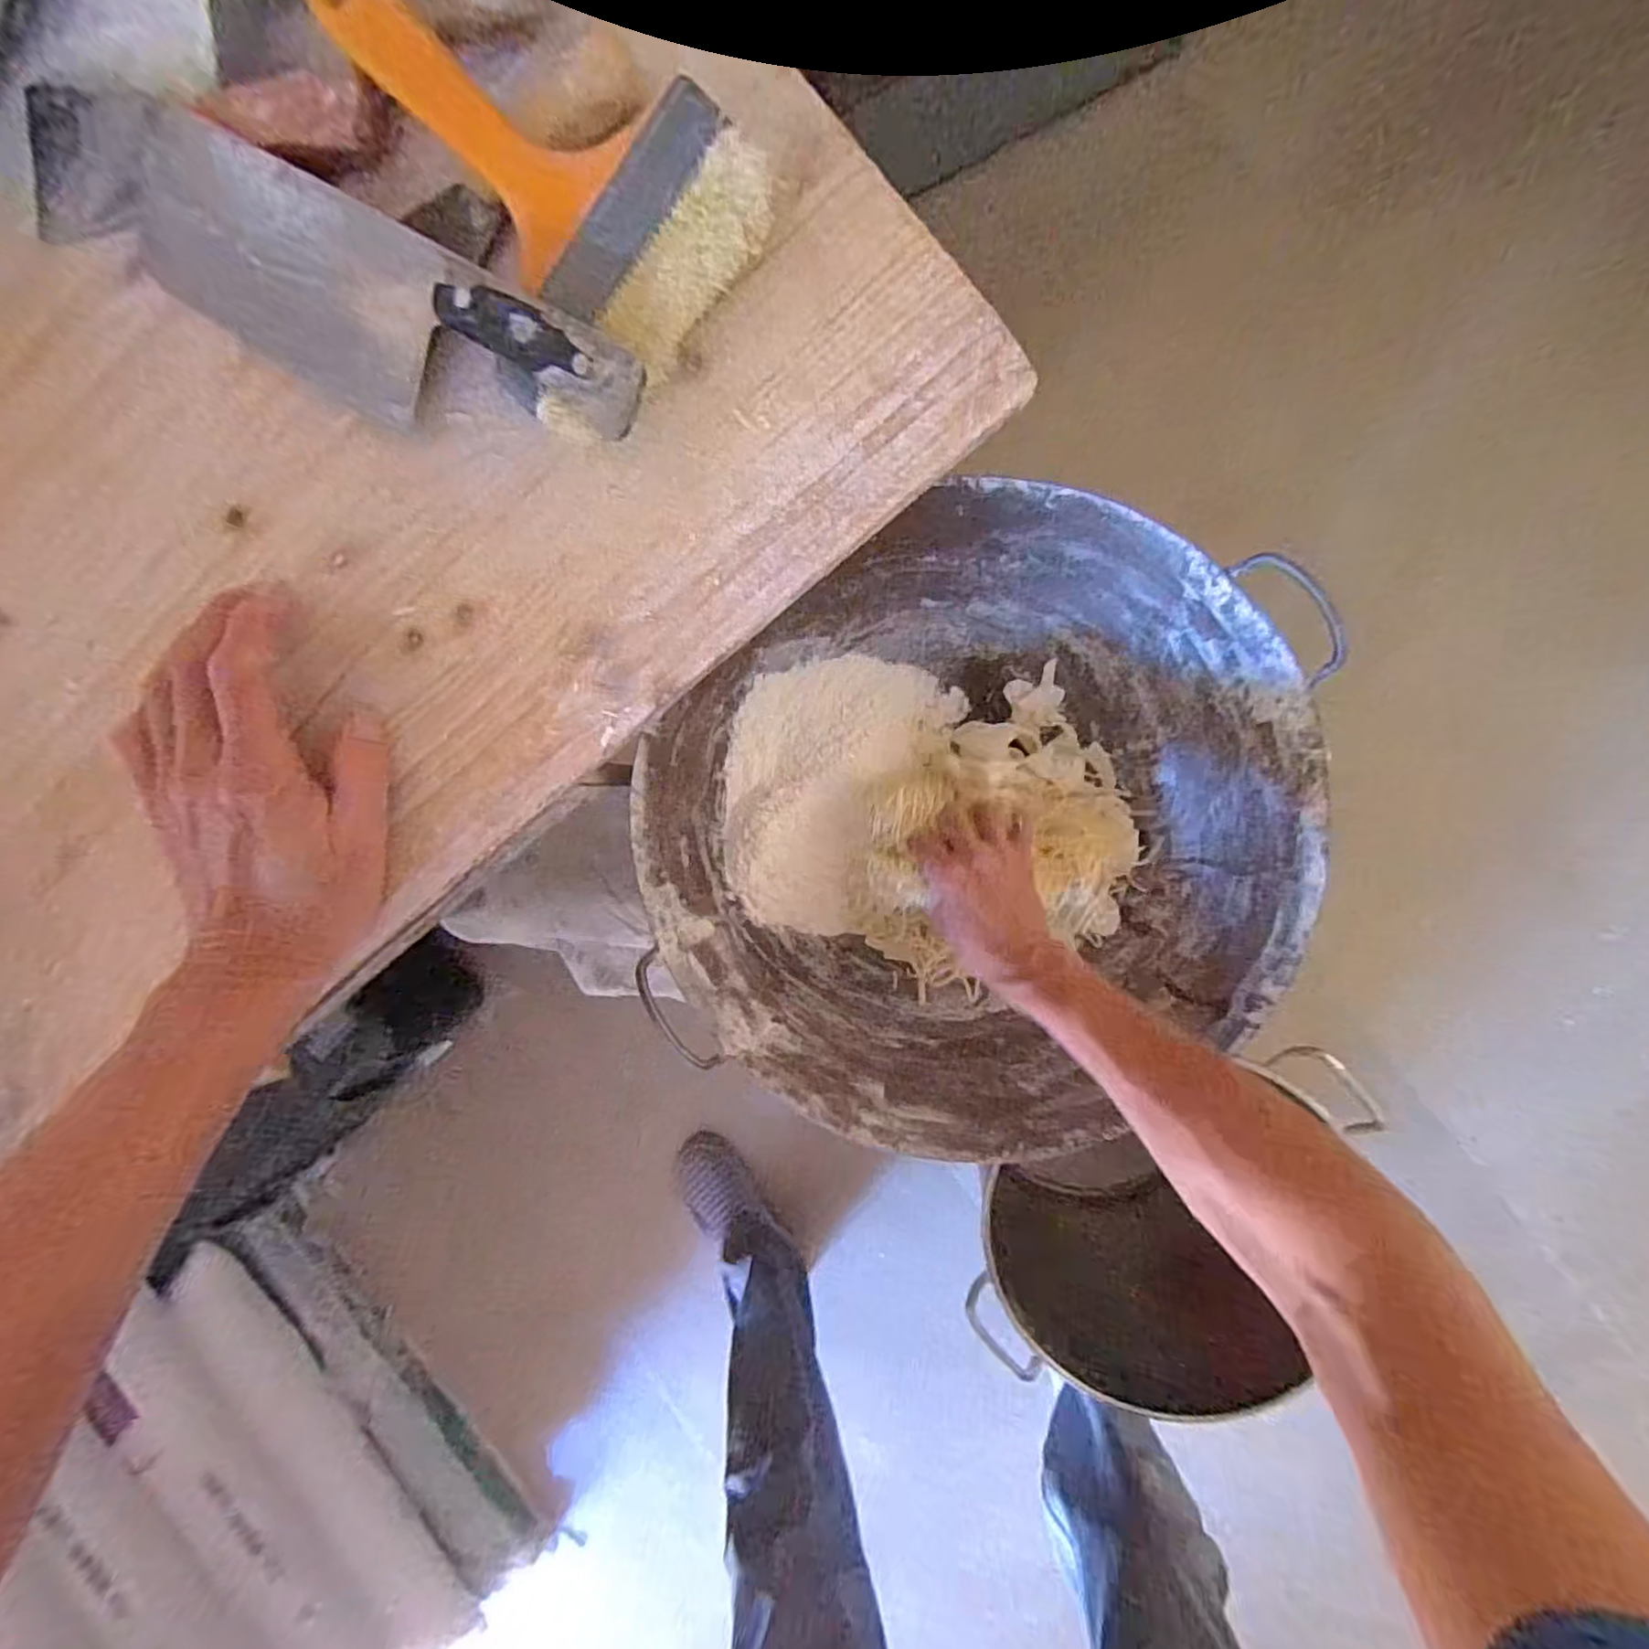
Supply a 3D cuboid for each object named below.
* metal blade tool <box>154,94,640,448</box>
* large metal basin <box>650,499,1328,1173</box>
[{"bbox_3d":[-0.203,-0.226,0.300,0.276,0.038,0.071,31,95,5],"label":"metal blade tool"},{"bbox_3d":[0.121,0.001,0.597,0.502,0.162,0.455,-37,88,7],"label":"large metal basin"}]

